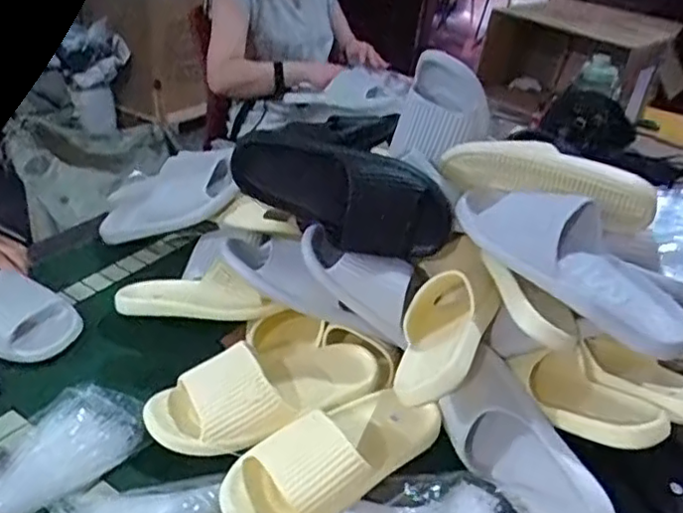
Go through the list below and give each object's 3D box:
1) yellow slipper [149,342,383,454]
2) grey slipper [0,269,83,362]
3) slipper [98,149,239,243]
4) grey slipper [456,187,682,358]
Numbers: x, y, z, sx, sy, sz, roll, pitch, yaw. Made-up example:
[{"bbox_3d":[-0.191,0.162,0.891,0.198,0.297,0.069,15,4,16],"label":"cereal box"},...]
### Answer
[{"bbox_3d":[-0.082,0.148,0.733,0.264,0.061,0.115,-13,38,-30],"label":"yellow slipper"},{"bbox_3d":[-0.460,0.043,0.830,0.264,0.068,0.099,17,33,15],"label":"grey slipper"},{"bbox_3d":[-0.264,-0.089,0.977,0.246,0.087,0.074,-21,26,19],"label":"slipper"},{"bbox_3d":[0.246,-0.007,0.703,0.279,0.083,0.127,29,38,31],"label":"grey slipper"}]

